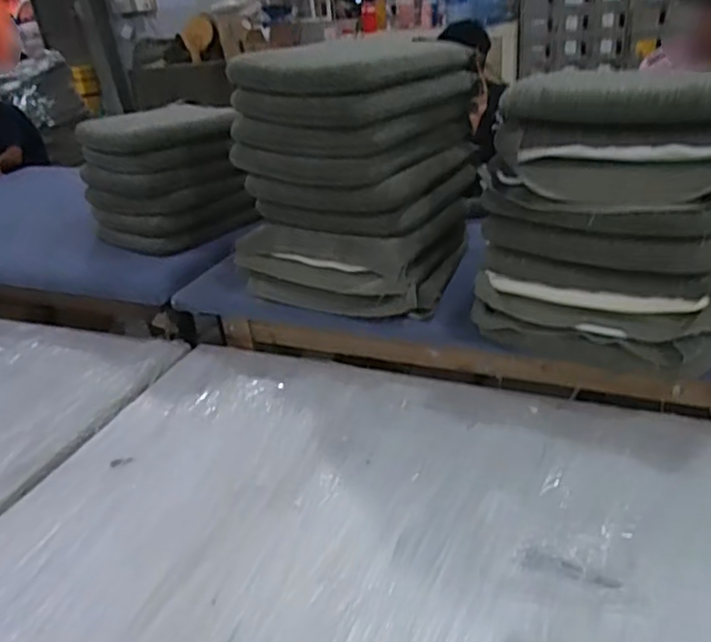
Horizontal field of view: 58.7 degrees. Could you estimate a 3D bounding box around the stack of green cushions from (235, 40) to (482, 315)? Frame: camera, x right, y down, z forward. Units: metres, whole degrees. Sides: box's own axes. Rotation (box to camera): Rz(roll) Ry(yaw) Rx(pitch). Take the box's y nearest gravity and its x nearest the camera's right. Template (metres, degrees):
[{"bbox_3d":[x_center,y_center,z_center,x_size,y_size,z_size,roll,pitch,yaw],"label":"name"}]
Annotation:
[{"bbox_3d":[-0.003,-0.357,1.516,0.477,0.538,0.420,9,33,27],"label":"stack of green cushions"}]

